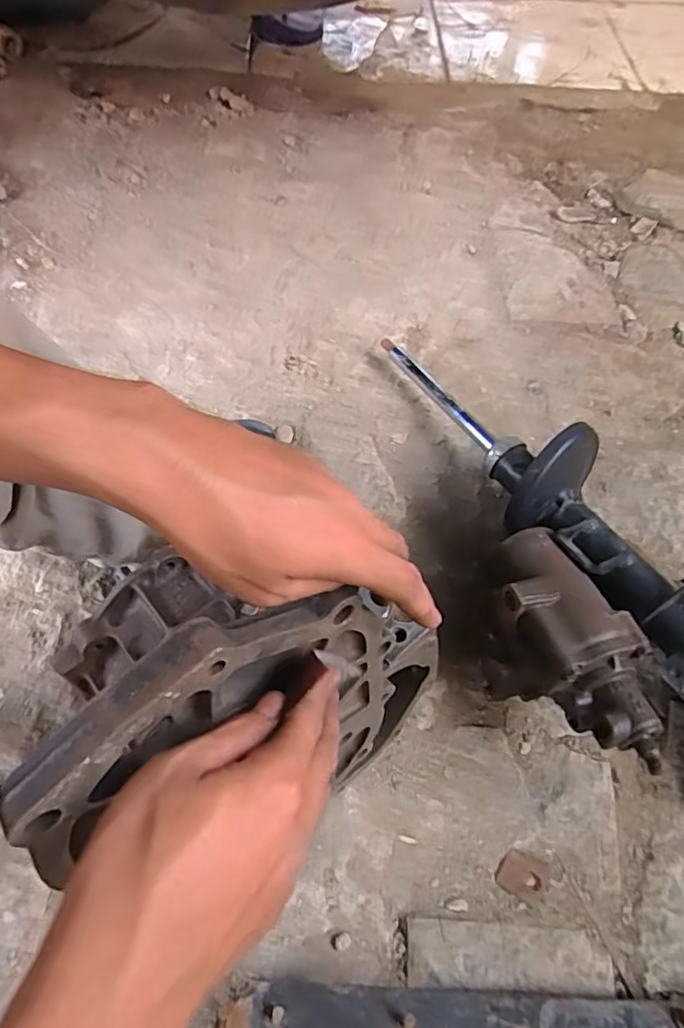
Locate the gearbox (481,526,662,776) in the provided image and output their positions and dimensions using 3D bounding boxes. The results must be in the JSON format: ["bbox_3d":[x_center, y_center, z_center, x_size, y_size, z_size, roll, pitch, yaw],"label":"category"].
[{"bbox_3d":[0.207,0.138,0.577,0.116,0.137,0.230,-23,66,-14],"label":"gearbox"}]

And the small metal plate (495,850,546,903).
[{"bbox_3d":[0.171,0.346,0.557,0.042,0.004,0.036,16,64,15],"label":"small metal plate"}]

